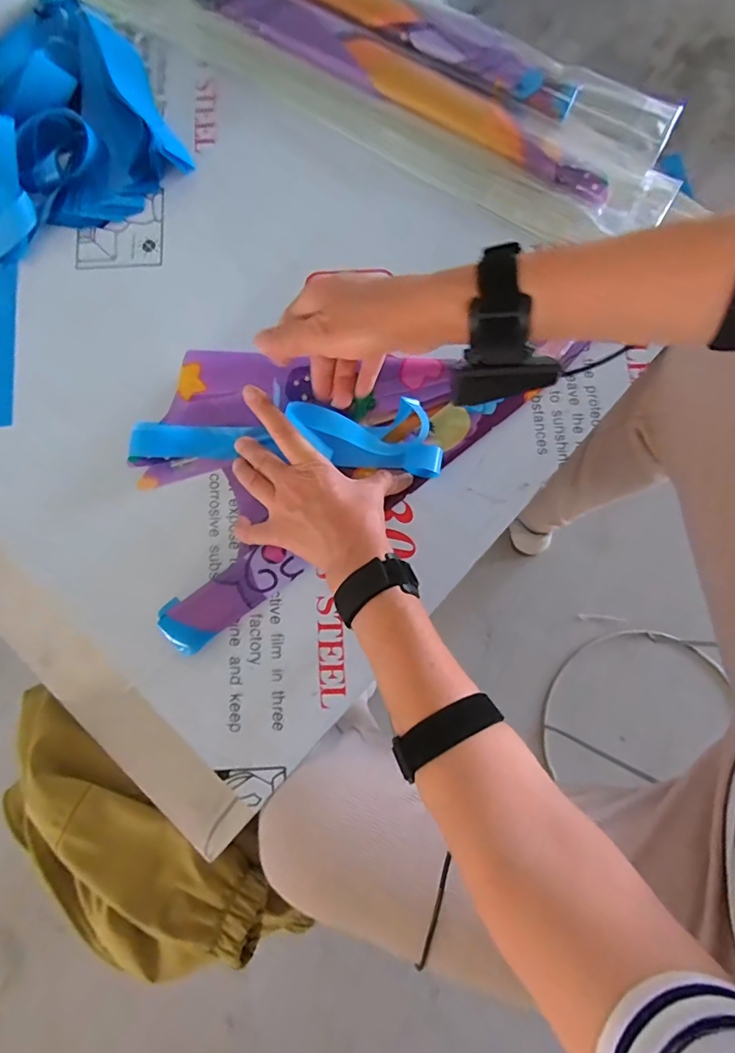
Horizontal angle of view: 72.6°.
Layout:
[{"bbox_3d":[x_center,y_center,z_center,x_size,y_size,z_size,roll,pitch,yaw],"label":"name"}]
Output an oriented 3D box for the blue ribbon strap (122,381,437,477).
[{"bbox_3d":[-0.074,-0.085,0.465,0.278,0.031,0.066,1,78,1],"label":"blue ribbon strap"}]

